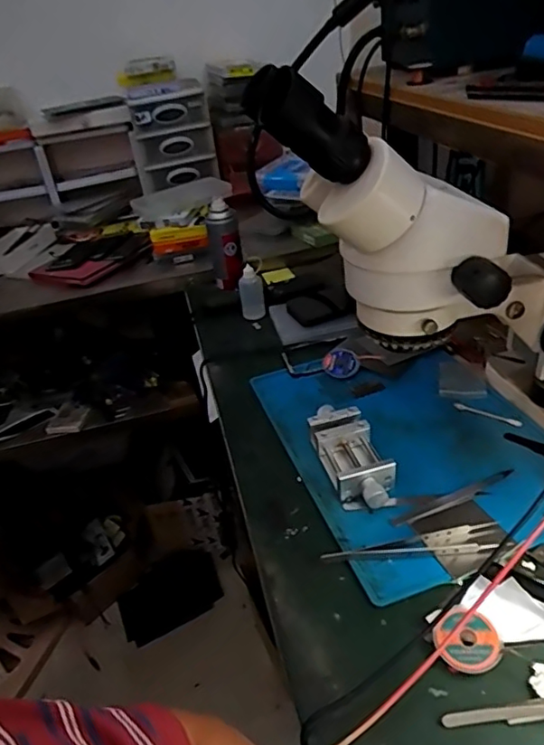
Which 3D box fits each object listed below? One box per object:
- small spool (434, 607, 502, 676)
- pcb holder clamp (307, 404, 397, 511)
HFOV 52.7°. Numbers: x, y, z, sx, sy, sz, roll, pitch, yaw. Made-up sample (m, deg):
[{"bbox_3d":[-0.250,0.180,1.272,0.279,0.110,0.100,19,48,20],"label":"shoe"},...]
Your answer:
[{"bbox_3d":[0.138,0.189,0.387,0.043,0.016,0.039,3,34,15],"label":"small spool"},{"bbox_3d":[0.079,0.082,0.546,0.058,0.033,0.129,-12,33,-8],"label":"pcb holder clamp"}]

